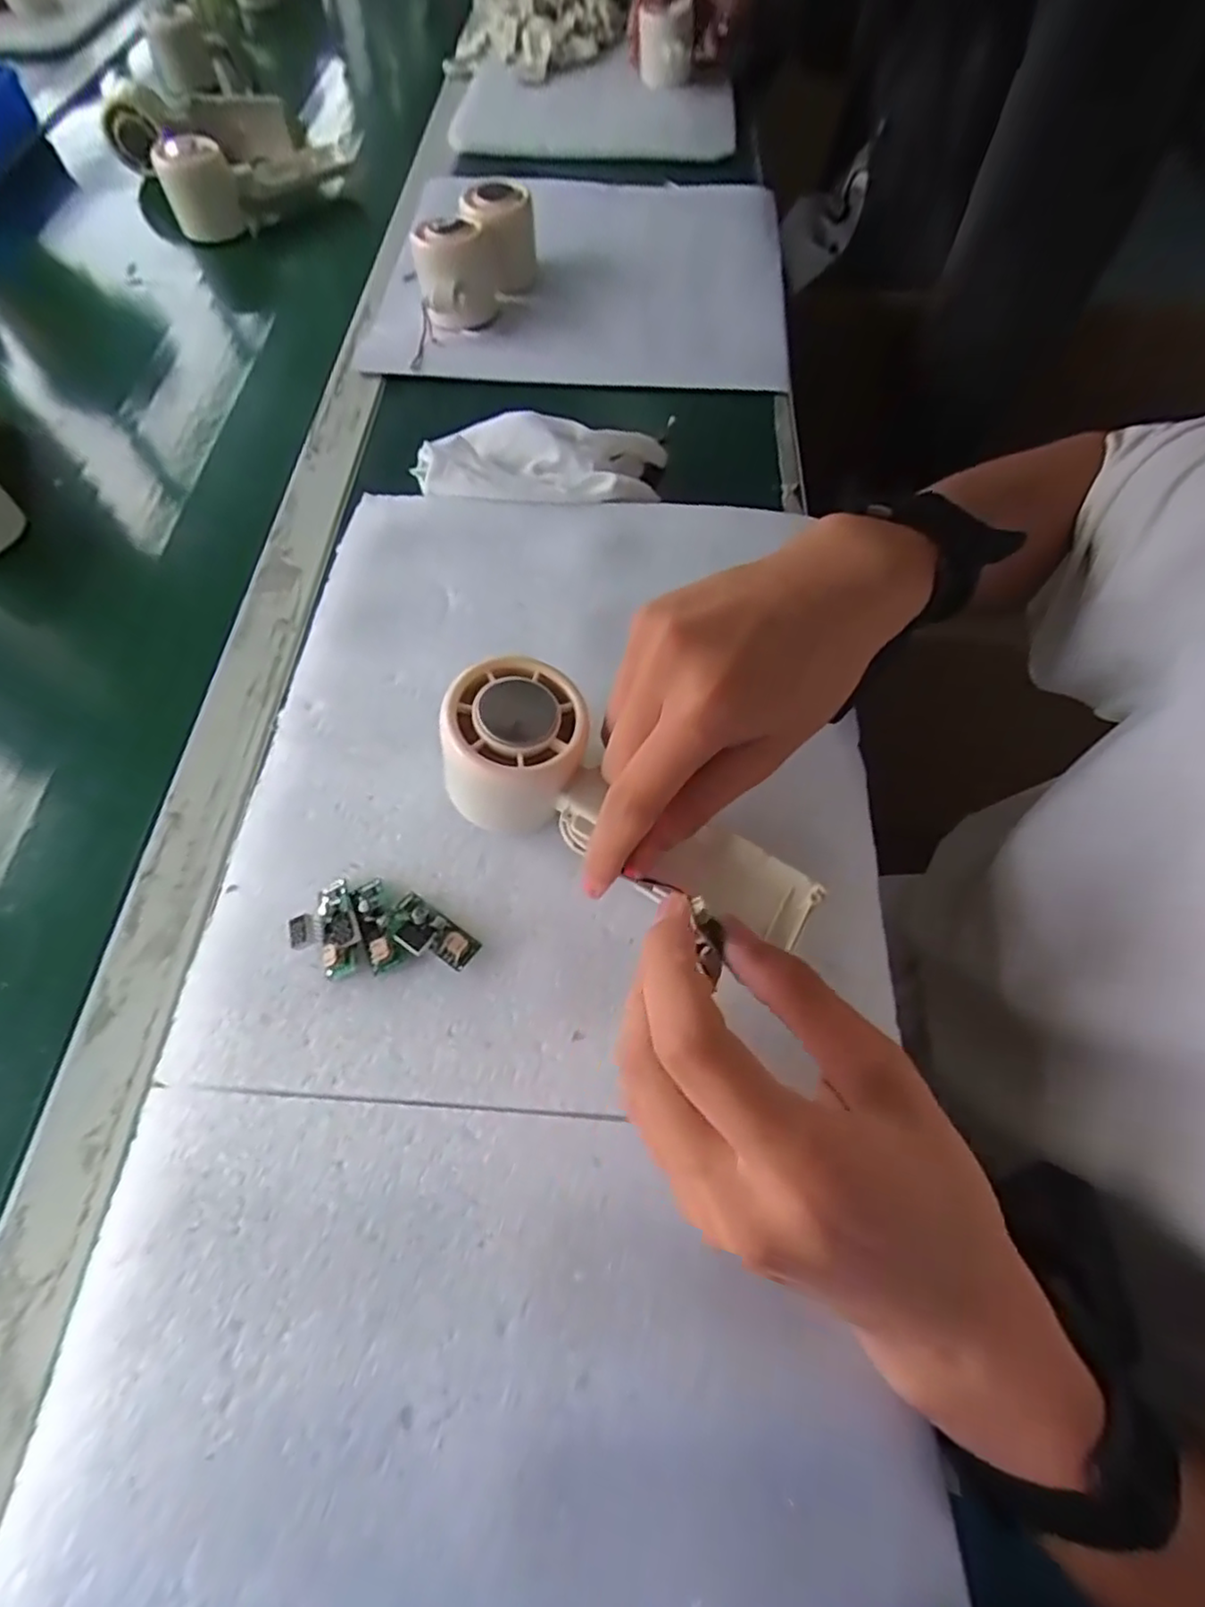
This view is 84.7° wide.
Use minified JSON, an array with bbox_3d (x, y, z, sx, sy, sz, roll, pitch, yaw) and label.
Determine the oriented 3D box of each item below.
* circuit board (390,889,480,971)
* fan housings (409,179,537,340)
[{"bbox_3d":[-0.068,0.050,0.259,0.036,0.016,0.019,33,68,17],"label":"circuit board"},{"bbox_3d":[-0.098,-0.414,0.511,0.051,0.064,0.130,24,65,13],"label":"fan housings"}]

